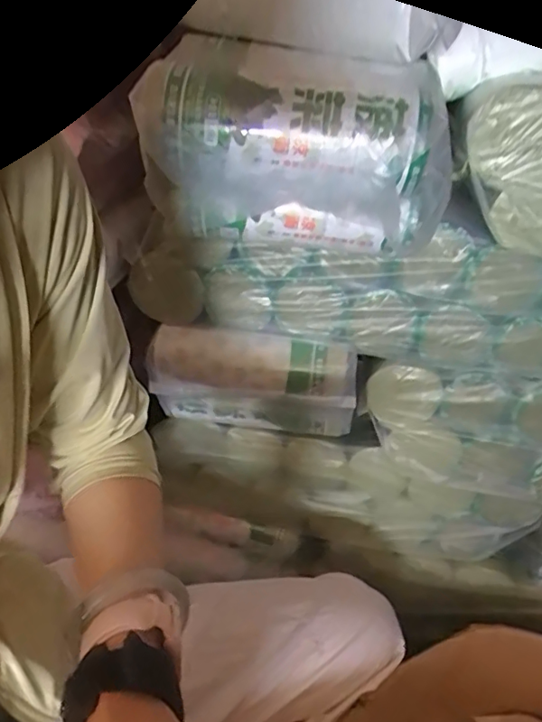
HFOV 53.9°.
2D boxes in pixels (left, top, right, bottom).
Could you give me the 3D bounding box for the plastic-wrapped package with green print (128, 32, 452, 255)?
[{"bbox_3d":[0.026,-0.182,0.479,0.266,0.156,0.099,5,31,1],"label":"plastic-wrapped package with green print"}]

